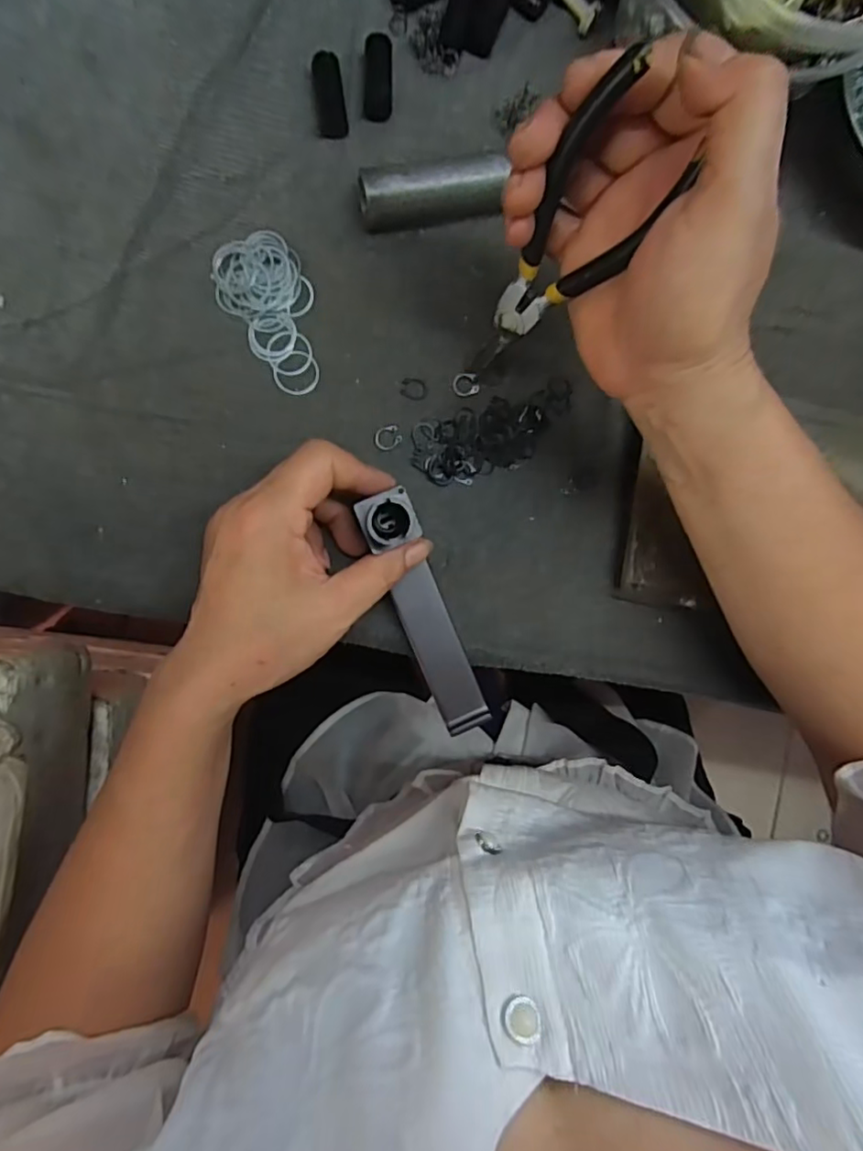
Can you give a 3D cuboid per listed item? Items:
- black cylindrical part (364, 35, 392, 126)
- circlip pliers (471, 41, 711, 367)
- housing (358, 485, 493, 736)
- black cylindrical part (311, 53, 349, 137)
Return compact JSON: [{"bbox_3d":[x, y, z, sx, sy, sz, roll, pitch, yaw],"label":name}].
[{"bbox_3d":[-0.028,-0.263,0.307,0.014,0.011,0.038,0,89,-7],"label":"black cylindrical part"},{"bbox_3d":[0.054,-0.127,0.239,0.043,0.131,0.010,27,60,-6],"label":"circlip pliers"},{"bbox_3d":[-0.003,0.019,0.283,0.024,0.023,0.129,-24,114,-7],"label":"housing"},{"bbox_3d":[-0.052,-0.247,0.300,0.015,0.011,0.038,-5,89,-7],"label":"black cylindrical part"}]

